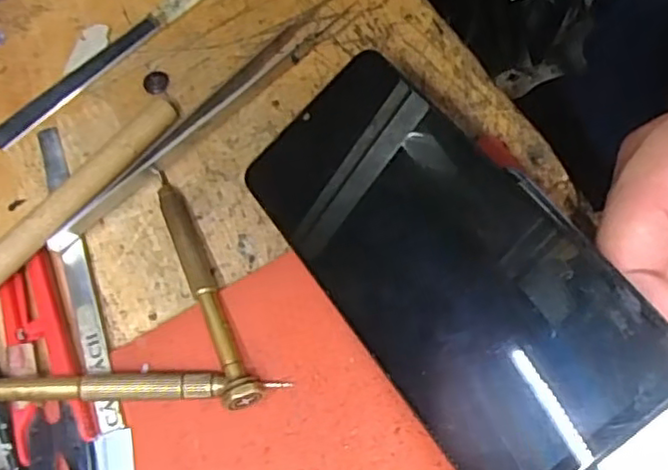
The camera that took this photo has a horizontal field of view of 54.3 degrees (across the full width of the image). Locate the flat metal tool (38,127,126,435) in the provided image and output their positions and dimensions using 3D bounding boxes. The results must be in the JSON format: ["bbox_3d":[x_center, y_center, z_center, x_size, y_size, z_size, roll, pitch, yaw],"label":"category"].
[{"bbox_3d":[-0.099,0.011,0.246,0.010,0.004,0.129,-21,70,-4],"label":"flat metal tool"}]

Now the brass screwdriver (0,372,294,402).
[{"bbox_3d":[-0.072,0.051,0.220,0.107,0.018,0.012,-5,69,2],"label":"brass screwdriver"}]

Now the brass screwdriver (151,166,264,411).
[{"bbox_3d":[-0.049,0.016,0.236,0.011,0.015,0.101,-25,70,-5],"label":"brass screwdriver"}]

